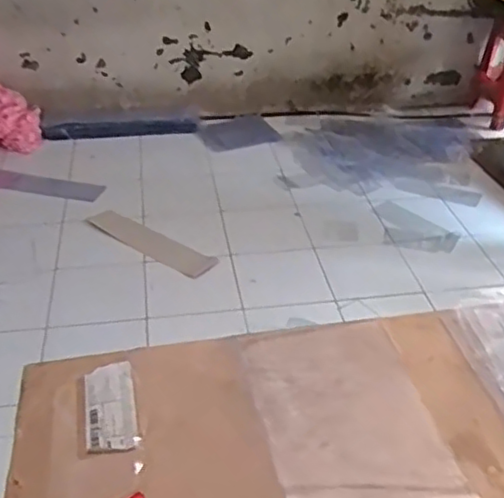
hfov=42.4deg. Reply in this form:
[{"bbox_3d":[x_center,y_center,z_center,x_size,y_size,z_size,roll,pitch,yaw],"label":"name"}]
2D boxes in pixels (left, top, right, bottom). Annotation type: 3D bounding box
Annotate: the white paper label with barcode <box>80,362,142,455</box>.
[{"bbox_3d":[-0.118,0.129,0.537,0.042,0.005,0.095,-9,34,-12],"label":"white paper label with barcode"}]

